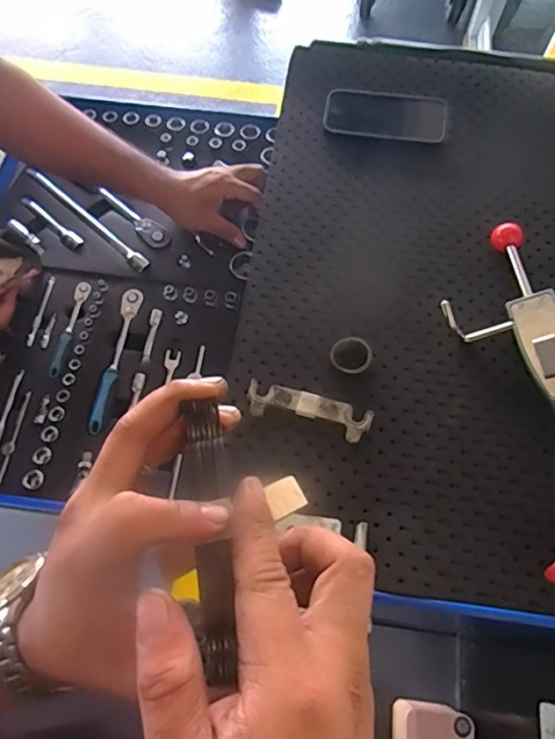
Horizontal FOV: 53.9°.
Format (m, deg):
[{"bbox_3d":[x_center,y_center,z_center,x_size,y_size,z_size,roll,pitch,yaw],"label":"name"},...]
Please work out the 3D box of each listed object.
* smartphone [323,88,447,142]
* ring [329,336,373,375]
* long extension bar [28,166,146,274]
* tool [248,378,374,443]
[{"bbox_3d":[0.137,-0.324,0.694,0.149,0.010,0.074,9,66,4],"label":"smartphone"},{"bbox_3d":[0.074,-0.012,0.544,0.040,0.022,0.040,0,66,0],"label":"ring"},{"bbox_3d":[-0.258,-0.203,0.744,0.242,0.025,0.019,41,73,17],"label":"long extension bar"},{"bbox_3d":[0.030,0.040,0.528,0.121,0.007,0.036,15,67,7],"label":"tool"}]

